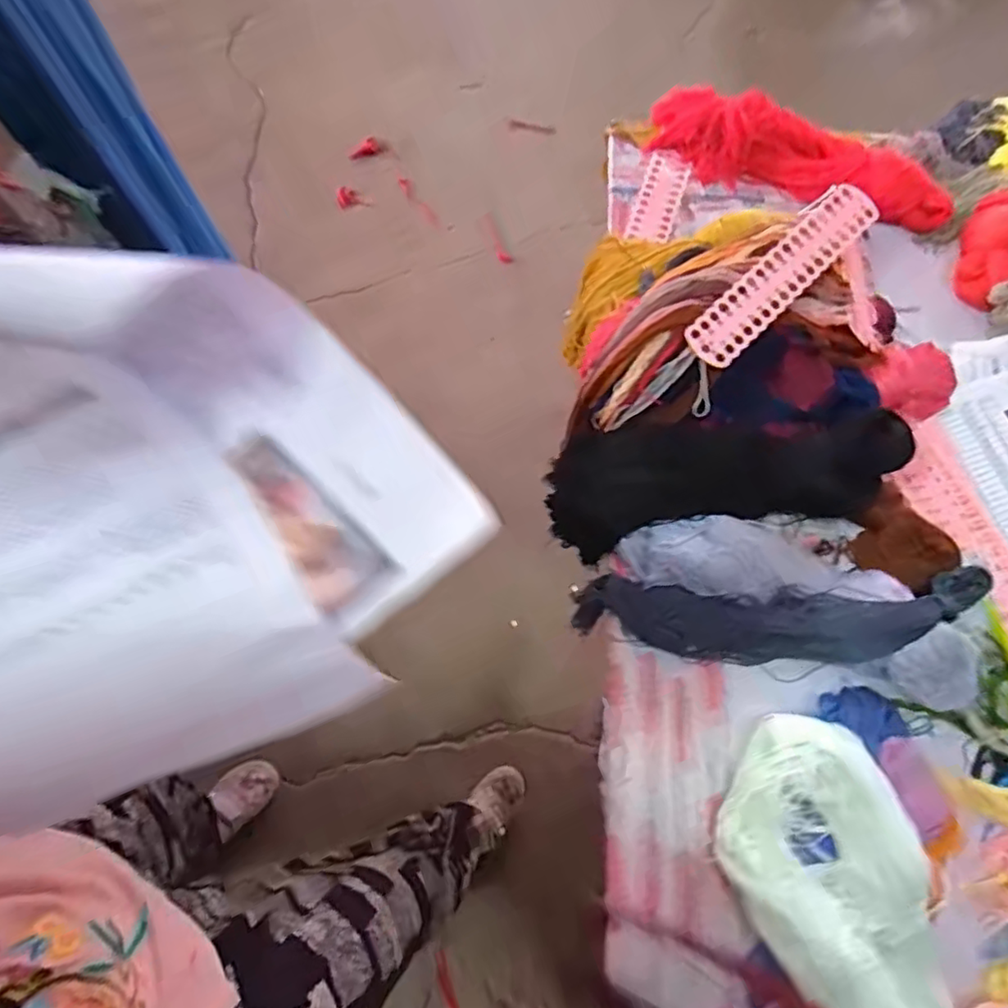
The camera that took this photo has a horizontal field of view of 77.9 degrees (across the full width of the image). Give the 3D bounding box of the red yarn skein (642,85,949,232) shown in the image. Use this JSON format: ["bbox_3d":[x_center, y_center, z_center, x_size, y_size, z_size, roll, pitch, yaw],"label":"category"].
[{"bbox_3d":[0.399,-0.482,0.858,0.412,0.070,0.136,25,71,7],"label":"red yarn skein"}]

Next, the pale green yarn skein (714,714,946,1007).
[{"bbox_3d":[0.291,0.333,0.557,0.154,0.084,0.259,-19,72,-9],"label":"pale green yarn skein"}]

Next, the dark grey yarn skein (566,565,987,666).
[{"bbox_3d":[0.286,0.119,0.656,0.410,0.057,0.092,-3,69,12],"label":"dark grey yarn skein"}]

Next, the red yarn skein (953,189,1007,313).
[{"bbox_3d":[0.623,-0.324,0.793,0.065,0.067,0.147,24,97,6],"label":"red yarn skein"}]

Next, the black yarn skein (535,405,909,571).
[{"bbox_3d":[0.234,-0.029,0.696,0.373,0.081,0.146,-7,70,11],"label":"black yarn skein"}]

